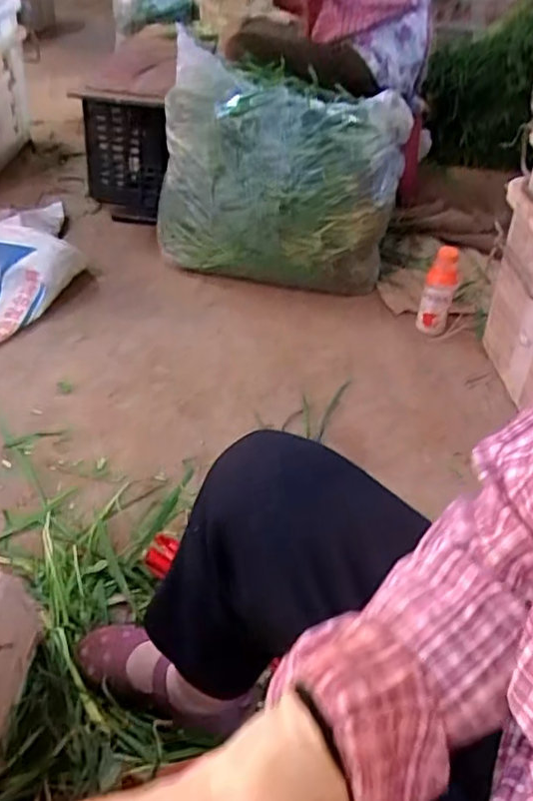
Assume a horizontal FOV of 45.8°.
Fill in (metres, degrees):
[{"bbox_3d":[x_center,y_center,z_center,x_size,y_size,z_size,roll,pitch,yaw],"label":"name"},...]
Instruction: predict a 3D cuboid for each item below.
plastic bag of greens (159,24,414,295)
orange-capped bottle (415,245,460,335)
[{"bbox_3d":[0.033,-0.541,1.519,0.541,0.426,0.364,14,42,12],"label":"plastic bag of greens"},{"bbox_3d":[0.374,-0.229,1.372,0.064,0.192,0.084,14,42,12],"label":"orange-capped bottle"}]

